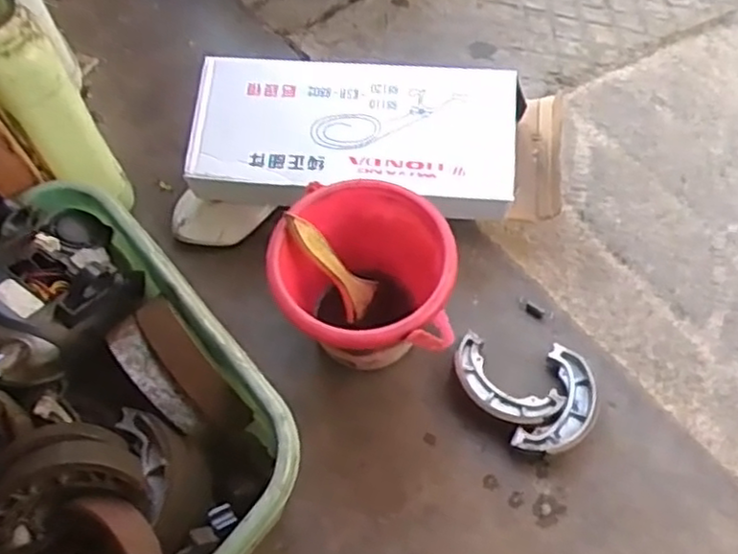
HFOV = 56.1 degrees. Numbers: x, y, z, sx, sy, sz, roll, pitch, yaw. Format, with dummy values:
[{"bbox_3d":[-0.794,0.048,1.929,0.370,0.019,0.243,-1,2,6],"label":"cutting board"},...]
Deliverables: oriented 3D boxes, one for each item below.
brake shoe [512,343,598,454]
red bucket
[{"bbox_3d":[0.171,0.116,0.615,0.054,0.024,0.103,24,65,14],"label":"brake shoe"},{"bbox_3d":[-0.002,0.016,0.611,0.146,0.152,0.137,-1,61,1],"label":"red bucket"}]

